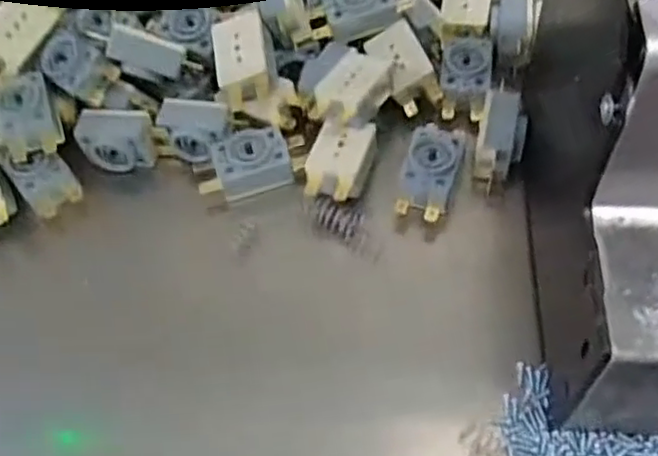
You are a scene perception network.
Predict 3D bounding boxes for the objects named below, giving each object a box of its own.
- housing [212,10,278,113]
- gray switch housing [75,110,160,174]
[{"bbox_3d":[-0.042,-0.084,0.336,0.029,0.028,0.040,-10,64,-2],"label":"housing"},{"bbox_3d":[-0.112,-0.047,0.347,0.039,0.032,0.021,3,38,3],"label":"gray switch housing"}]

